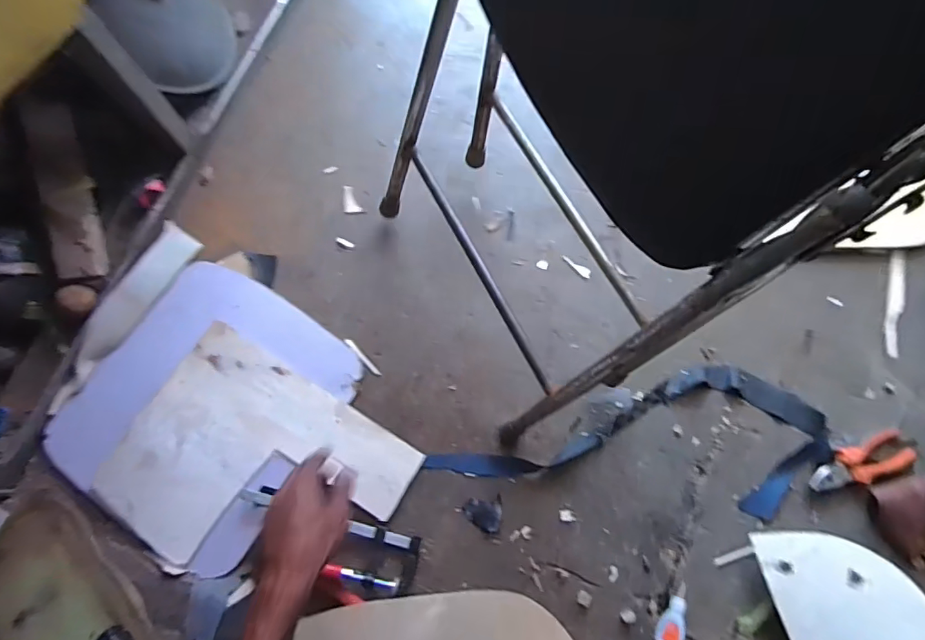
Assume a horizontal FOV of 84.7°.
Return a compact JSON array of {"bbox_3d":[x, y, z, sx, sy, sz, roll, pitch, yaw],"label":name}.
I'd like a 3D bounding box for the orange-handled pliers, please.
[{"bbox_3d":[0.553,0.199,0.704,0.154,0.025,0.047,-19,72,-4],"label":"orange-handled pliers"}]

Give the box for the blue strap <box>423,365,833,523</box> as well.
[{"bbox_3d":[0.238,0.150,0.727,0.546,0.030,0.200,8,69,3],"label":"blue strap"}]

